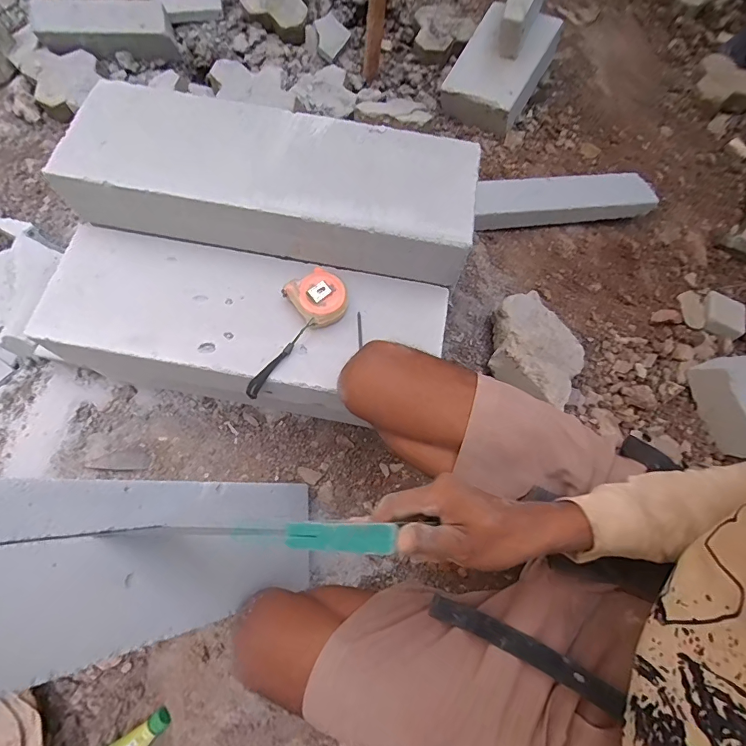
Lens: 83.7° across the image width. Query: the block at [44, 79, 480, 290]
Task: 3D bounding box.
[{"bbox_3d":[-0.142,-0.294,0.633,0.574,0.095,0.208,10,73,1],"label":"block"}]

